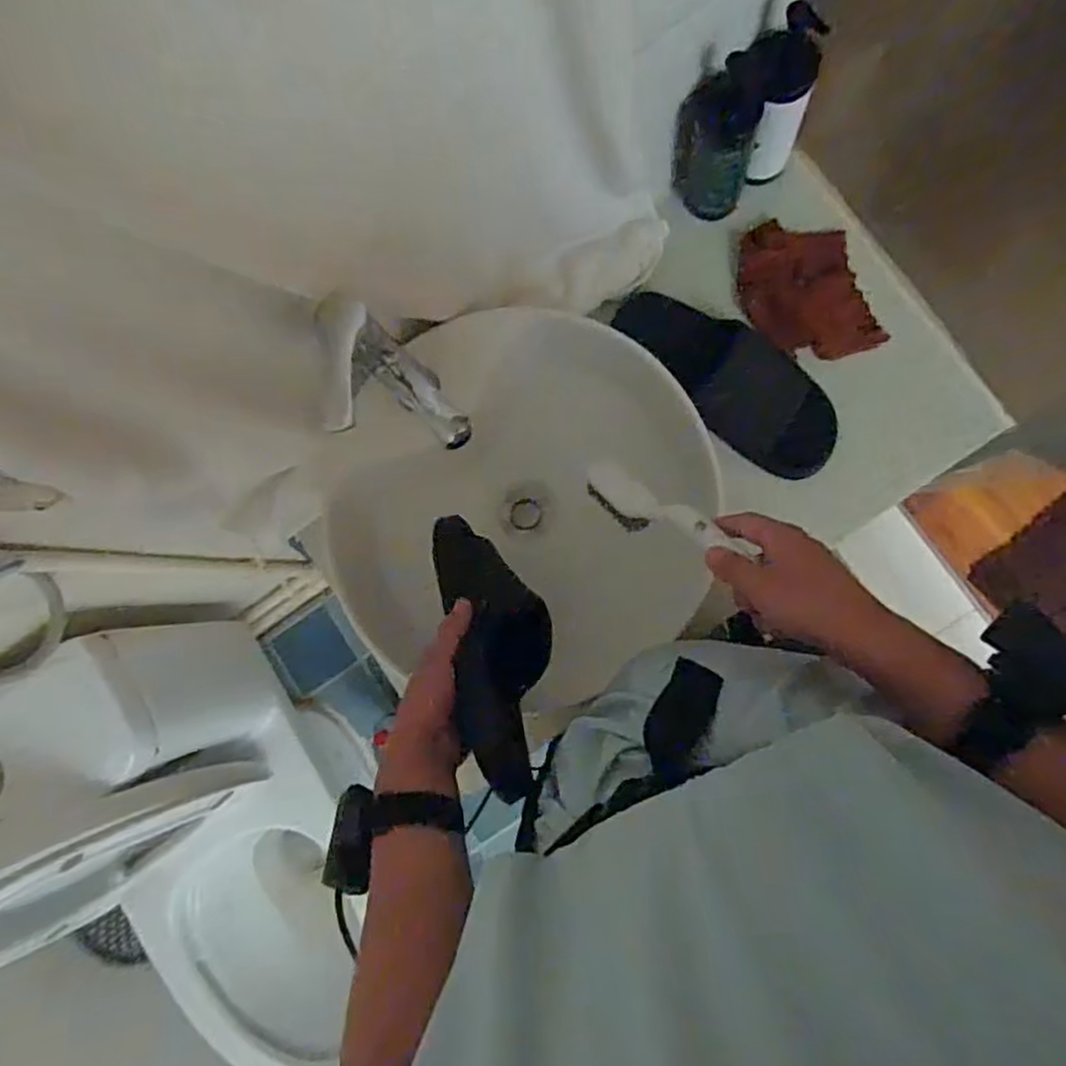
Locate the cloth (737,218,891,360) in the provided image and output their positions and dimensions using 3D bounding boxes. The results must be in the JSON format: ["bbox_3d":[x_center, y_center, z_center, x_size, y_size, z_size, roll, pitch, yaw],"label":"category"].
[{"bbox_3d":[0.305,-0.272,0.781,0.120,0.026,0.166,-19,84,7],"label":"cloth"}]

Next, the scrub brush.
[{"bbox_3d":[0.106,-0.017,0.589,0.026,0.198,0.045,30,91,-35],"label":"scrub brush"}]

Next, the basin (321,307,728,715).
[{"bbox_3d":[-0.025,-0.027,0.778,0.403,0.162,0.422,-1,86,8],"label":"basin"}]

